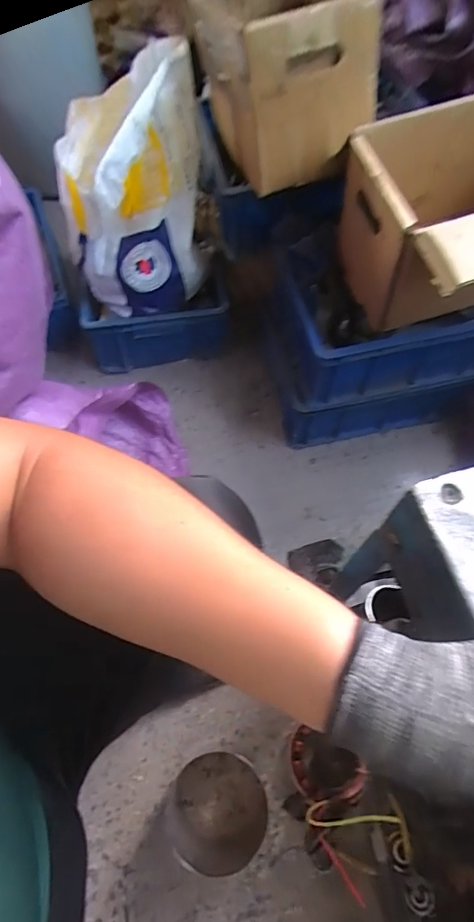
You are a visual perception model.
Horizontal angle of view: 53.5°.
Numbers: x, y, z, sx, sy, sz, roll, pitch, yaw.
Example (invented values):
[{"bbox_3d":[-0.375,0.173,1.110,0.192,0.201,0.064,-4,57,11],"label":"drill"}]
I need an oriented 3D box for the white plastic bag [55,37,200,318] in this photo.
[{"bbox_3d":[-0.180,-0.455,0.831,0.247,0.338,0.188,-17,63,-8],"label":"white plastic bag"}]

